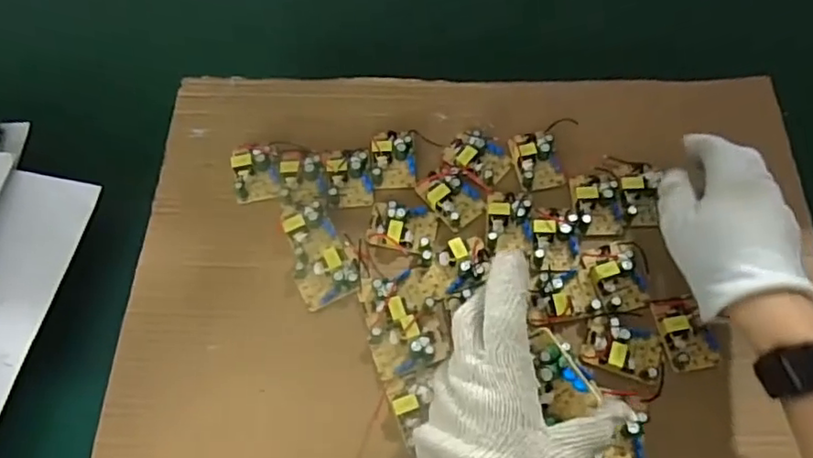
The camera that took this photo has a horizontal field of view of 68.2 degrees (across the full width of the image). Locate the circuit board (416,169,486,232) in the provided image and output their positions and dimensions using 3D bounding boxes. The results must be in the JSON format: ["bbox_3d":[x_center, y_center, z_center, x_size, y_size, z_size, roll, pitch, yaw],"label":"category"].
[{"bbox_3d":[0.036,-0.029,0.469,0.042,0.011,0.047,-39,70,-16],"label":"circuit board"}]

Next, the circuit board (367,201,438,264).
[{"bbox_3d":[-0.003,-0.001,0.455,0.050,0.014,0.042,8,65,5],"label":"circuit board"}]

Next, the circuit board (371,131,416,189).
[{"bbox_3d":[-0.011,-0.058,0.481,0.034,0.015,0.048,-4,64,0],"label":"circuit board"}]

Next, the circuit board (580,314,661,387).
[{"bbox_3d":[0.151,0.082,0.415,0.050,0.015,0.036,19,66,10],"label":"circuit board"}]

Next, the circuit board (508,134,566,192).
[{"bbox_3d":[0.105,-0.058,0.480,0.035,0.013,0.050,-12,65,-4],"label":"circuit board"}]

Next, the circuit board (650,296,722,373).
[{"bbox_3d":[0.196,0.070,0.416,0.034,0.014,0.050,-9,65,-3],"label":"circuit board"}]

